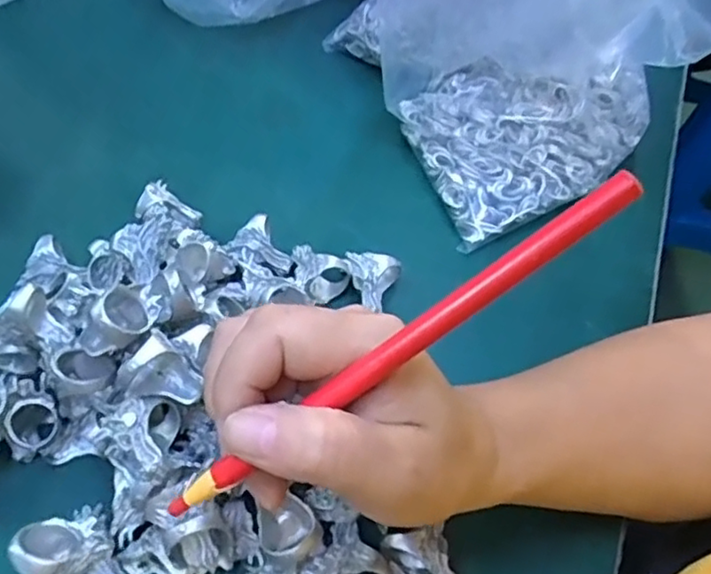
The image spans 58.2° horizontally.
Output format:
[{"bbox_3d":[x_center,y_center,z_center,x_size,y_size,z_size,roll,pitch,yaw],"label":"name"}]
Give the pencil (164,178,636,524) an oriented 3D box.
[{"bbox_3d":[0.011,0.020,0.191,0.167,0.006,0.009,-36,65,8],"label":"pencil"}]

